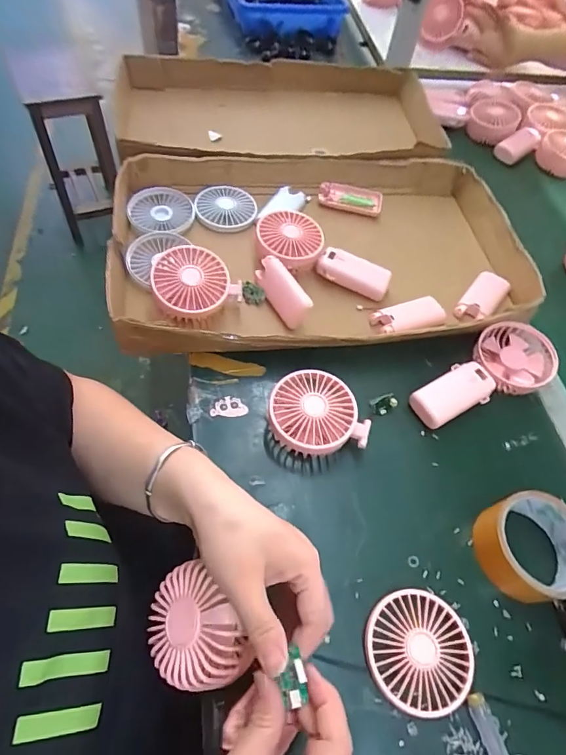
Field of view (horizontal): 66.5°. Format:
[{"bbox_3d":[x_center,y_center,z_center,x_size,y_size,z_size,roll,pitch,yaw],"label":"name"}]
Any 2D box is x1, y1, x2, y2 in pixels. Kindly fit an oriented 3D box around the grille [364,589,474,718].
[{"bbox_3d":[0.114,0.227,0.361,0.087,0.016,0.085,3,58,-5],"label":"grille"}]

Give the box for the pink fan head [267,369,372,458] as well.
[{"bbox_3d":[0.032,0.039,0.445,0.092,0.043,0.087,3,58,-5],"label":"pink fan head"}]

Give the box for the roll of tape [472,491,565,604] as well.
[{"bbox_3d":[0.231,0.156,0.398,0.087,0.044,0.088,3,58,-5],"label":"roll of tape"}]

